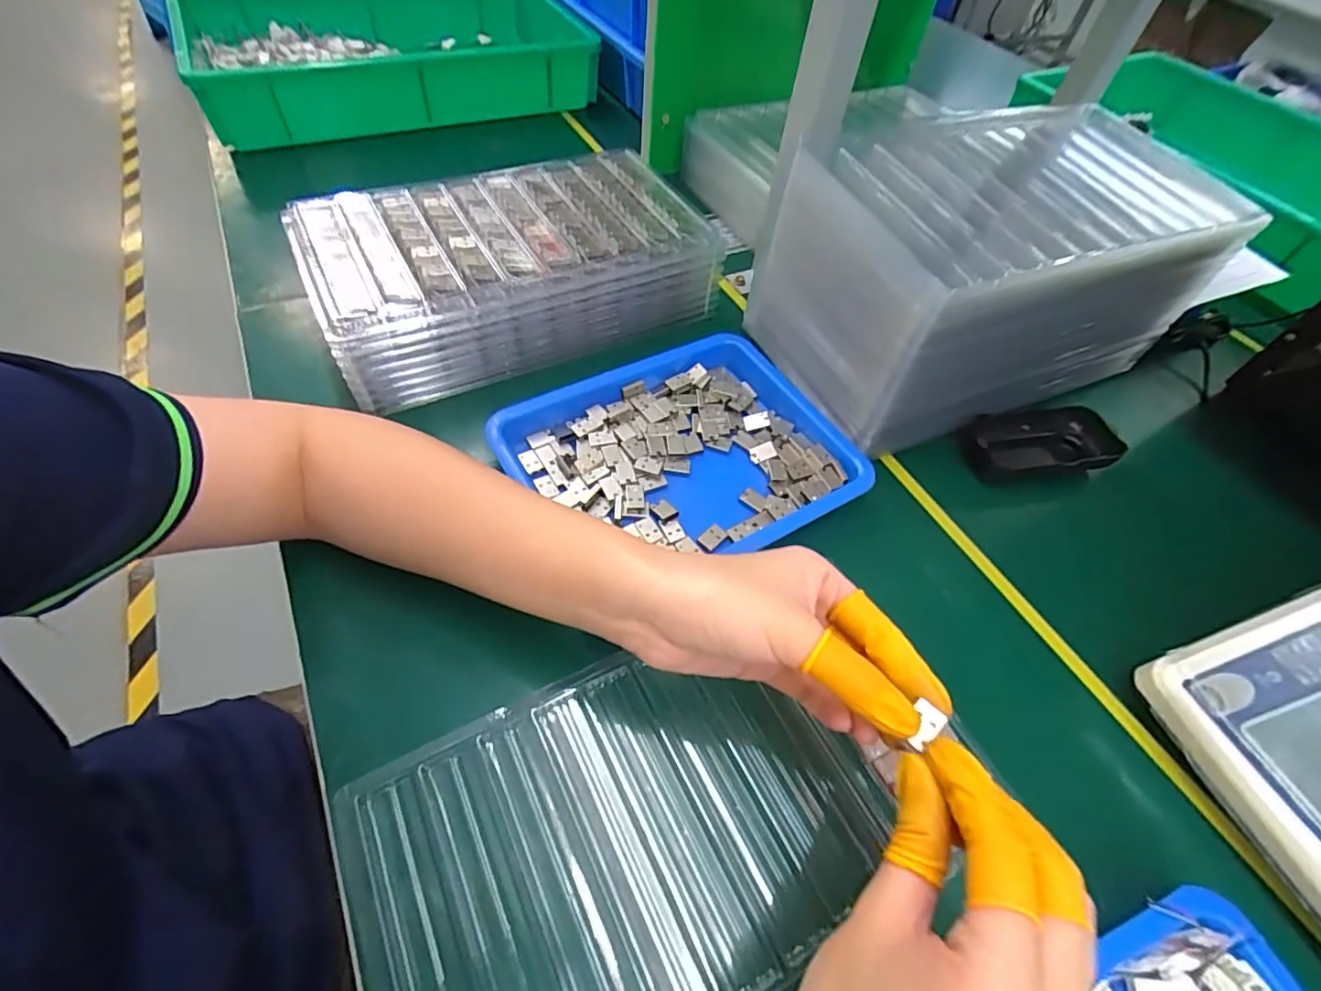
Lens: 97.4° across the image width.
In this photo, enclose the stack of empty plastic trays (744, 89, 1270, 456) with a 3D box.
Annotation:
[{"bbox_3d":[0.234,-0.157,0.428,0.284,0.141,0.163,-20,58,-18],"label":"stack of empty plastic trays"}]

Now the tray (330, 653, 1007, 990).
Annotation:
[{"bbox_3d":[-0.014,0.161,0.267,0.230,0.009,0.161,-22,59,-19],"label":"tray"}]

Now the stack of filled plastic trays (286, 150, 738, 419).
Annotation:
[{"bbox_3d":[-0.119,-0.185,0.469,0.302,0.070,0.180,-18,58,-17],"label":"stack of filled plastic trays"}]

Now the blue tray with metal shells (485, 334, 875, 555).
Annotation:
[{"bbox_3d":[0.014,-0.025,0.395,0.209,0.035,0.165,-22,59,-20],"label":"blue tray with metal shells"}]

